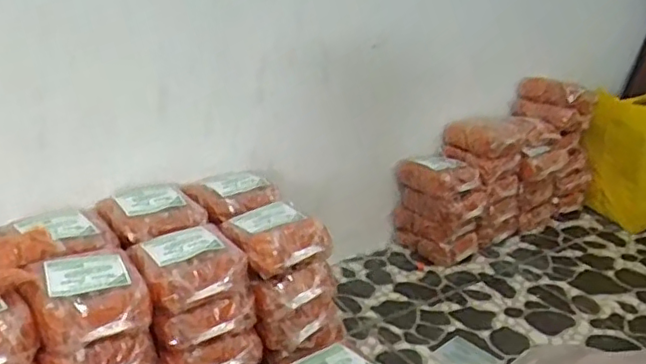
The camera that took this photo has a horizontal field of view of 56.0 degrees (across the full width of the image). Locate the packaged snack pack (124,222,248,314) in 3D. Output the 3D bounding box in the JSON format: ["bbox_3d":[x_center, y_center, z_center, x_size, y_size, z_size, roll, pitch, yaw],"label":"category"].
[{"bbox_3d":[-0.183,0.108,0.829,0.136,0.055,0.134,-9,25,-26],"label":"packaged snack pack"}]

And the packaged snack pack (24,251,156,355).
[{"bbox_3d":[-0.294,0.138,0.758,0.133,0.054,0.144,-11,26,-29],"label":"packaged snack pack"}]

